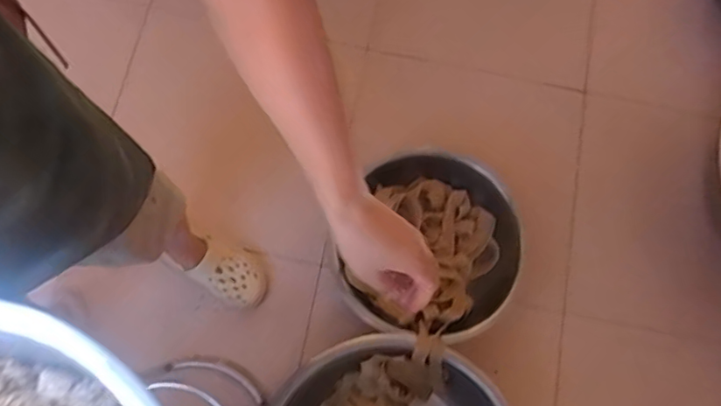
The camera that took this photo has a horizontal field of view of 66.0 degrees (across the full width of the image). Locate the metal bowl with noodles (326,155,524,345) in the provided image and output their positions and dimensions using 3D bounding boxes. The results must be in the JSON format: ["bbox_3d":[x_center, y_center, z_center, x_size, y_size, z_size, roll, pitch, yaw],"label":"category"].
[{"bbox_3d":[0.160,0.102,1.254,0.371,0.165,0.405,0,75,-2],"label":"metal bowl with noodles"}]

